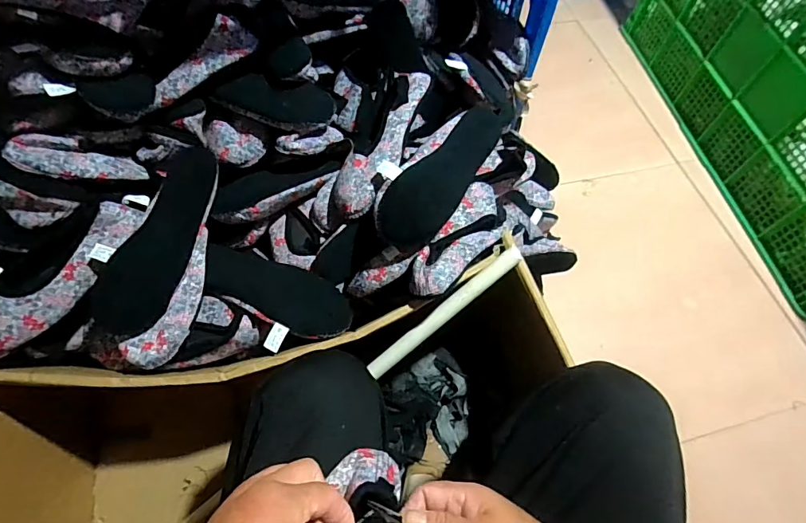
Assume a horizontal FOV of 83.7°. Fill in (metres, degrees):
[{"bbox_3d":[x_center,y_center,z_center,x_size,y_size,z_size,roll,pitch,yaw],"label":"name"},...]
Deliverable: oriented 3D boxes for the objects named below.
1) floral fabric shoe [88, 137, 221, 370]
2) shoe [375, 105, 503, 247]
[{"bbox_3d":[-0.321,-0.010,0.606,0.131,0.056,0.309,12,77,3],"label":"floral fabric shoe"},{"bbox_3d":[0.055,-0.125,0.644,0.095,0.029,0.254,48,71,-24],"label":"shoe"}]

